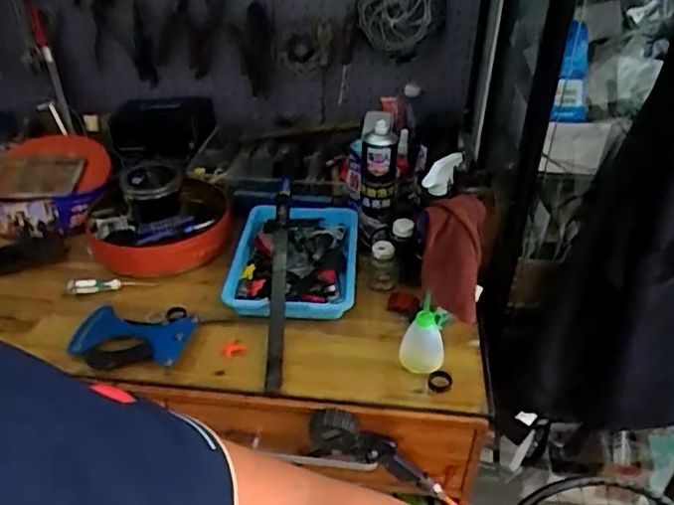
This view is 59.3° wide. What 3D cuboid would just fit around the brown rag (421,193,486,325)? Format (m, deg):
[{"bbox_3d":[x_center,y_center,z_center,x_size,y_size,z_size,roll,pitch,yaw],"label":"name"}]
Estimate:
[{"bbox_3d":[0.188,0.008,0.967,0.089,0.193,0.081,5,35,5],"label":"brown rag"}]

